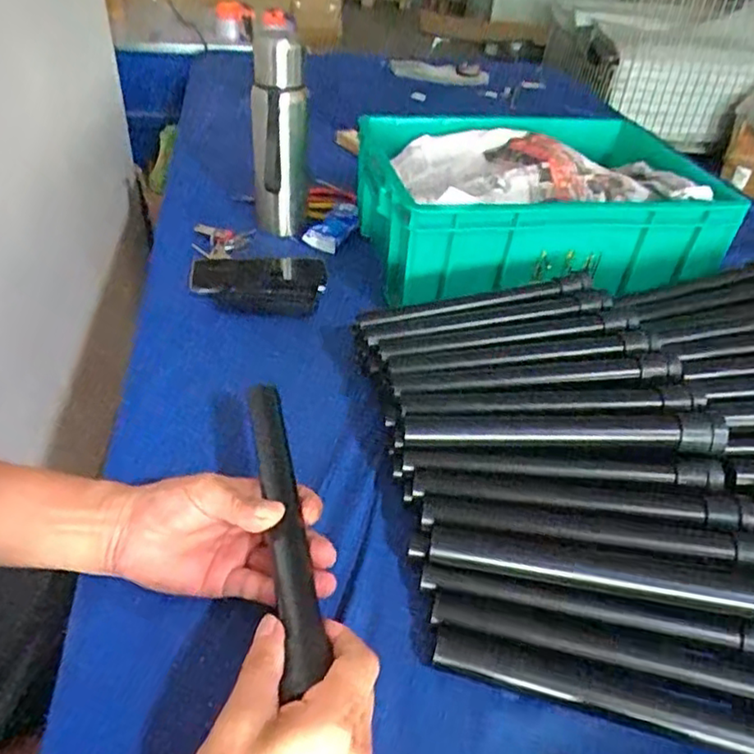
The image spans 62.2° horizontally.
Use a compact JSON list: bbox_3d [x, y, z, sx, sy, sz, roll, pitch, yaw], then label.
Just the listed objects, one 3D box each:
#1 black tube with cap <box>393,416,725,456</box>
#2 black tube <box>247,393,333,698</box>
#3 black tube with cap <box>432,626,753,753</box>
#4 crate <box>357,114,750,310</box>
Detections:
[{"bbox_3d":[0.146,0.044,0.490,0.246,0.028,0.023,3,38,-1],"label":"black tube with cap"},{"bbox_3d":[-0.062,0.093,0.414,0.025,0.027,0.226,-6,46,-13],"label":"black tube"},{"bbox_3d":[0.157,0.199,0.379,0.245,0.024,0.027,13,39,11],"label":"black tube with cap"},{"bbox_3d":[0.203,-0.237,0.810,0.445,0.115,0.315,-6,39,-13],"label":"crate"}]

